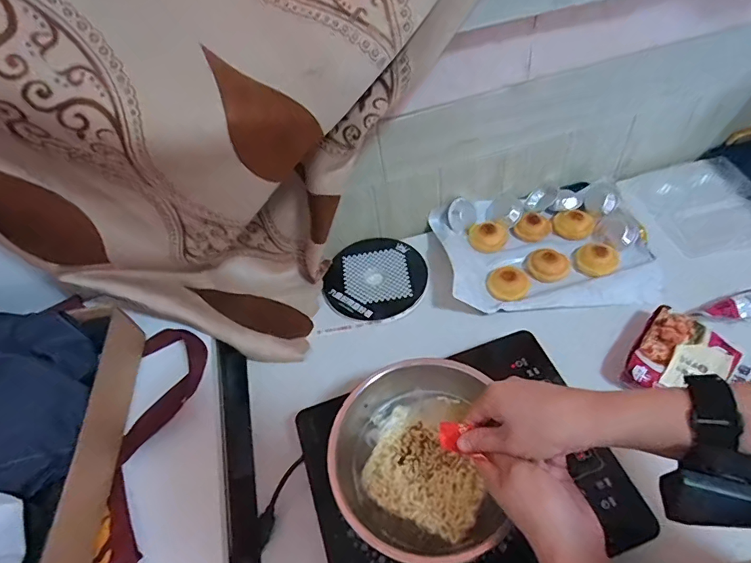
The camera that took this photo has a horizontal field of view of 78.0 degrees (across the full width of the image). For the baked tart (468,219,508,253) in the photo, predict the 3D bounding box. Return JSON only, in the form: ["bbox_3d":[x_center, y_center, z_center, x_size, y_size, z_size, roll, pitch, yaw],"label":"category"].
[{"bbox_3d":[0.200,-0.084,0.822,0.065,0.019,0.065,-4,52,5],"label":"baked tart"}]

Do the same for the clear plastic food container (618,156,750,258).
[{"bbox_3d":[0.573,-0.147,0.821,0.216,0.030,0.216,-14,52,-2],"label":"clear plastic food container"}]

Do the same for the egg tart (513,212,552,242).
[{"bbox_3d":[0.279,-0.097,0.819,0.052,0.022,0.048,33,63,29],"label":"egg tart"}]

